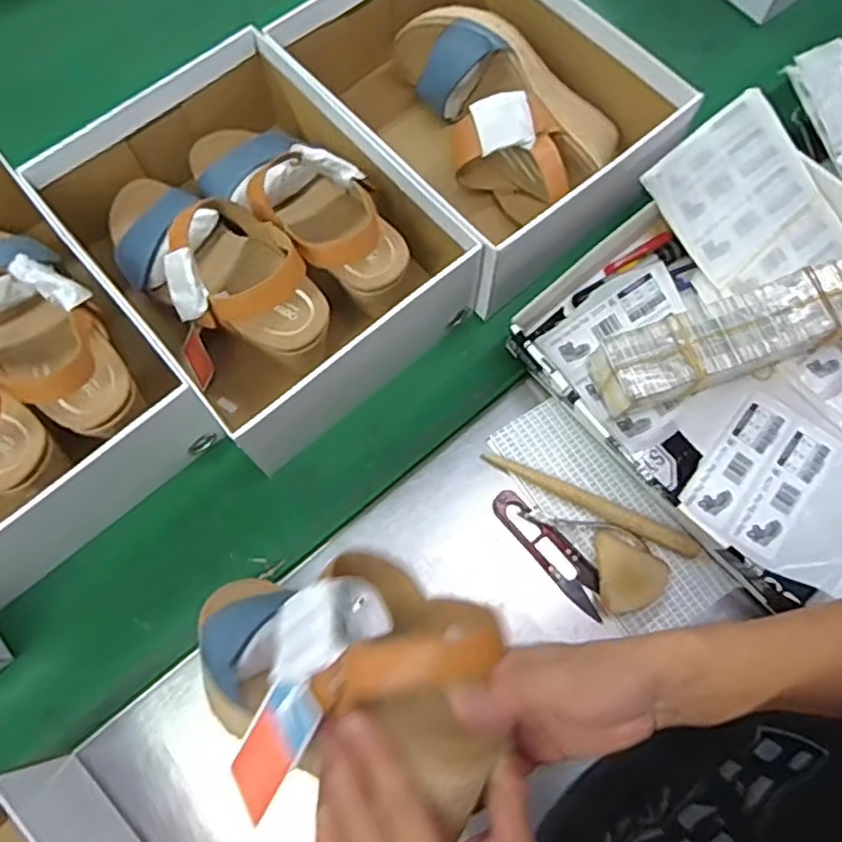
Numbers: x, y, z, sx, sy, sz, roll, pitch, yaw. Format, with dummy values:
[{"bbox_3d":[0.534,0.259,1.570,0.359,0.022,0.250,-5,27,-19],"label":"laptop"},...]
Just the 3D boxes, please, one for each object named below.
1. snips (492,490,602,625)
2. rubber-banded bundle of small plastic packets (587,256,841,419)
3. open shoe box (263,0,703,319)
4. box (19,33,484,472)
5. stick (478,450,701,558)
[{"bbox_3d":[0.102,0.101,0.516,0.029,0.007,0.116,-40,73,-13],"label":"snips"},{"bbox_3d":[0.277,-0.074,0.544,0.268,0.052,0.061,-18,69,-5],"label":"rubber-banded bundle of small plastic packets"},{"bbox_3d":[0.057,-0.285,0.613,0.223,0.105,0.321,-38,72,-12],"label":"open shoe box"},{"bbox_3d":[-0.141,-0.155,0.553,0.232,0.106,0.309,-39,72,-13],"label":"box"},{"bbox_3d":[0.132,0.065,0.524,0.176,0.014,0.015,25,71,11],"label":"stick"}]

